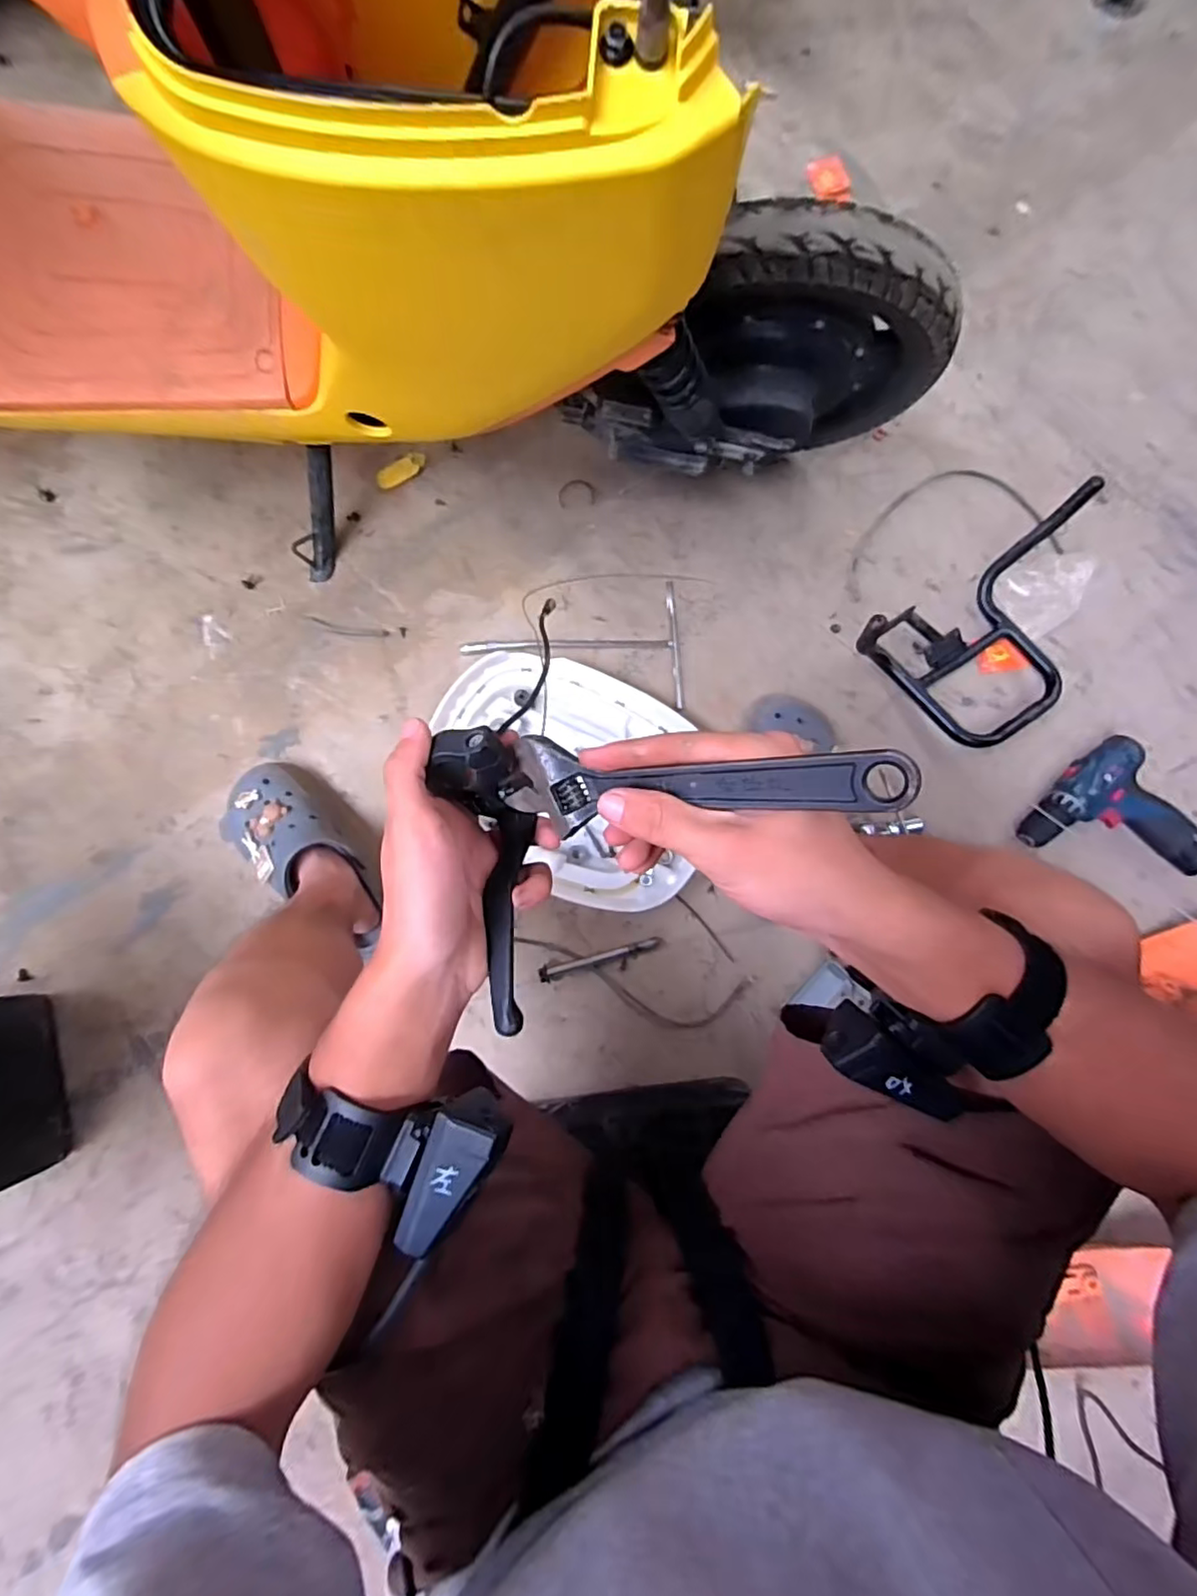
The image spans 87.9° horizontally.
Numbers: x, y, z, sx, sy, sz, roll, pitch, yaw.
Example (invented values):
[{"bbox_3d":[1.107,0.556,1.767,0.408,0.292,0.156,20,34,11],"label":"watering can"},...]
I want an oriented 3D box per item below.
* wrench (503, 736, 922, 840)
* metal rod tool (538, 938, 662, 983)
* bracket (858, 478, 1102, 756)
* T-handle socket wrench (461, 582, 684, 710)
[{"bbox_3d":[0.036,-0.006,0.277,0.188,0.016,0.042,0,80,33],"label":"wrench"},{"bbox_3d":[0.002,0.190,0.741,0.148,0.020,0.017,-15,83,-5],"label":"metal rod tool"},{"bbox_3d":[0.499,-0.193,0.761,0.302,0.156,0.211,-33,85,-7],"label":"bracket"},{"bbox_3d":[-0.034,-0.198,0.811,0.283,0.022,0.169,-3,82,-3],"label":"T-handle socket wrench"}]

